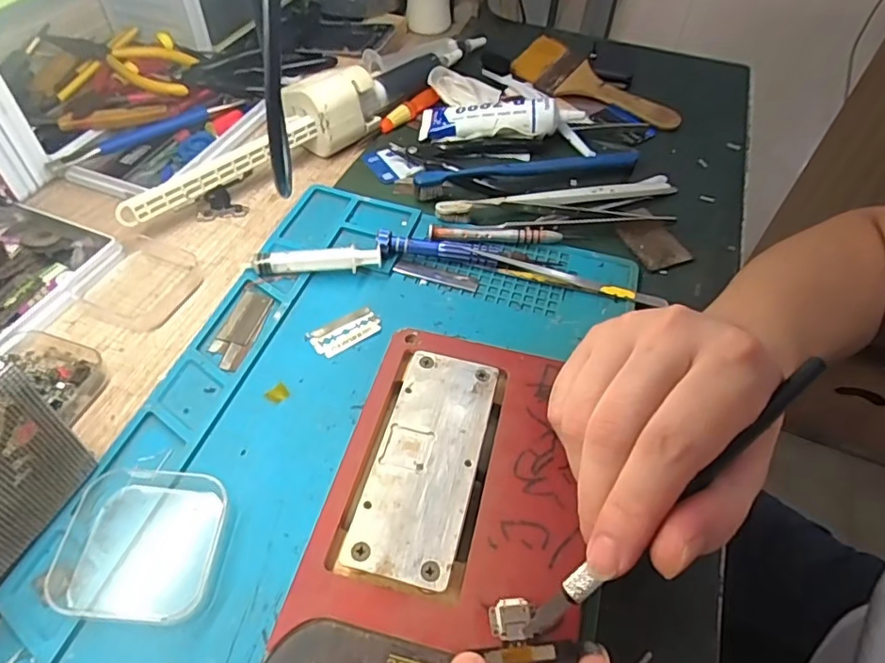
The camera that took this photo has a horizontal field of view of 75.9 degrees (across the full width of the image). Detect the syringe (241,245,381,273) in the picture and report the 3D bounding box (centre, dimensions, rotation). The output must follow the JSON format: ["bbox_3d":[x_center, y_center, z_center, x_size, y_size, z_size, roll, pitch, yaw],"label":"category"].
[{"bbox_3d":[-0.082,-0.044,0.367,0.084,0.016,0.012,-4,51,-8],"label":"syringe"}]

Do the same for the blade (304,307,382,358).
[{"bbox_3d":[-0.059,0.000,0.344,0.043,0.004,0.023,-26,57,-24],"label":"blade"}]

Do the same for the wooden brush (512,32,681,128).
[{"bbox_3d":[0.146,-0.230,0.526,0.159,0.025,0.057,32,55,20],"label":"wooden brush"}]

